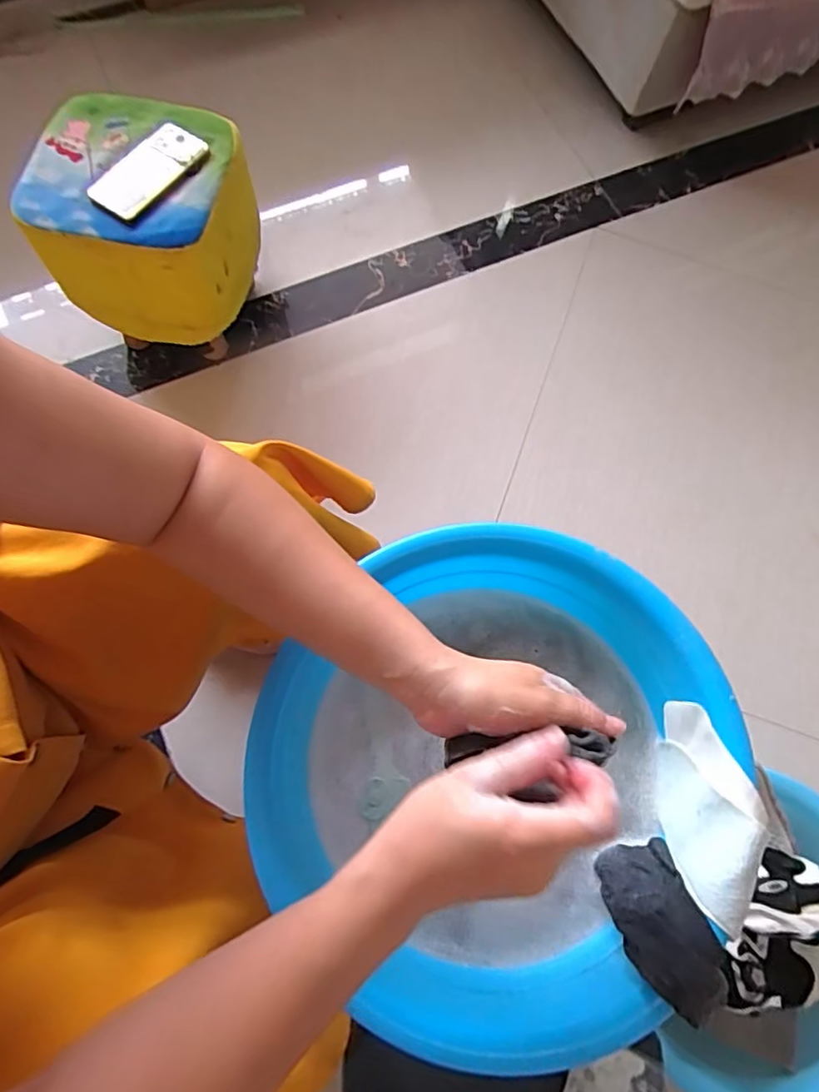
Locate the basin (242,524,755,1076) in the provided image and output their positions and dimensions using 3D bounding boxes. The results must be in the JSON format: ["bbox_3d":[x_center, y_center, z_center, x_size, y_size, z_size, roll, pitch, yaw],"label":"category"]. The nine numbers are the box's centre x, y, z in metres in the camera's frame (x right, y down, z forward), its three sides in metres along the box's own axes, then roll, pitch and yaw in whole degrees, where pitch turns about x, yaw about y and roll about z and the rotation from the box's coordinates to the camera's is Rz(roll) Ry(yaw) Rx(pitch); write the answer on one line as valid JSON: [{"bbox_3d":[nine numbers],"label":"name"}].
[{"bbox_3d":[0.068,0.159,0.463,0.326,0.098,0.345,0,72,-1],"label":"basin"}]

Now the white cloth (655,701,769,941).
[{"bbox_3d":[0.226,0.198,0.447,0.045,0.073,0.150,6,72,1],"label":"white cloth"}]

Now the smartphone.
[{"bbox_3d":[-0.356,-0.511,0.803,0.079,0.013,0.164,39,75,11],"label":"smartphone"}]

